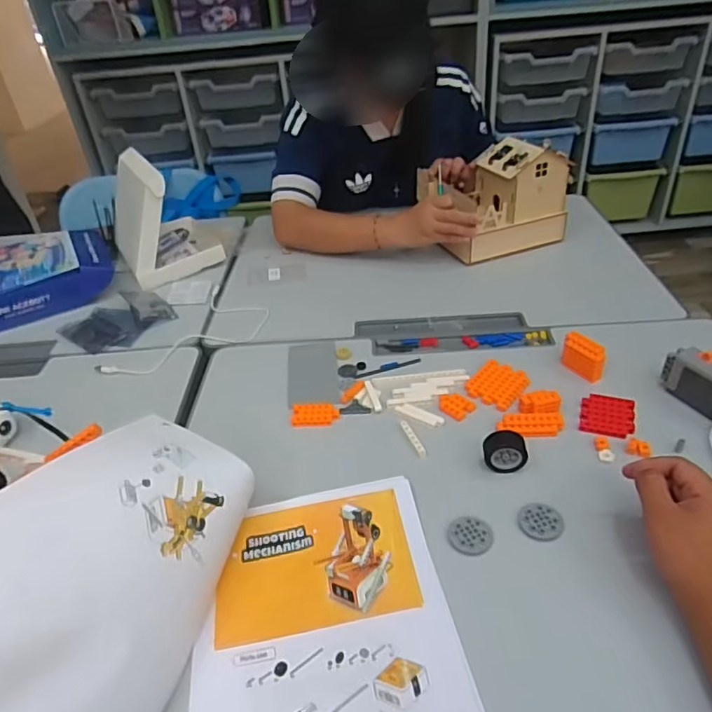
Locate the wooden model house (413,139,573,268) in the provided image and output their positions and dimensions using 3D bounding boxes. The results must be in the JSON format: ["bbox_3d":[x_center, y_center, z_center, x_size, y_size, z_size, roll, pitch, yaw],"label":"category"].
[{"bbox_3d":[0.238,-0.279,0.958,0.209,0.154,0.166,-13,37,-9],"label":"wooden model house"}]

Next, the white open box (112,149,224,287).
[{"bbox_3d":[-0.356,-0.264,1.006,0.173,0.172,0.239,-20,39,-18],"label":"white open box"}]

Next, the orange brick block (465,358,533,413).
[{"bbox_3d":[0.172,0.034,0.680,0.062,0.014,0.066,24,46,34],"label":"orange brick block"}]

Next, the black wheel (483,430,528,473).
[{"bbox_3d":[0.153,0.101,0.577,0.041,0.038,0.029,2,37,10],"label":"black wheel"}]

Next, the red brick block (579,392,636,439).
[{"bbox_3d":[0.283,0.067,0.626,0.055,0.007,0.065,9,39,19],"label":"red brick block"}]

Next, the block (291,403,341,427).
[{"bbox_3d":[-0.048,0.069,0.660,0.055,0.007,0.035,-4,36,2],"label":"block"}]

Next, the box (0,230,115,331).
[{"bbox_3d":[-0.559,-0.143,0.972,0.250,0.060,0.232,-20,39,-19],"label":"box"}]

